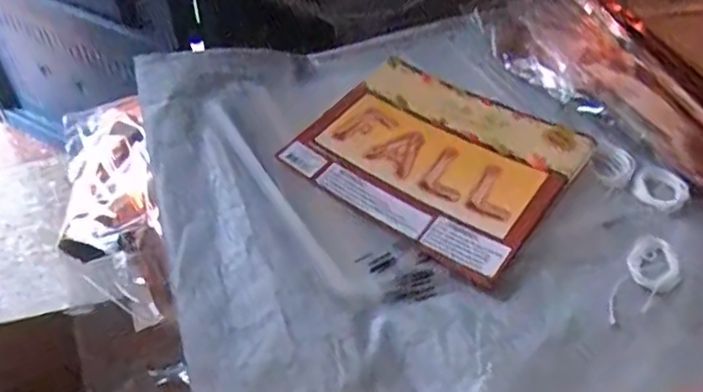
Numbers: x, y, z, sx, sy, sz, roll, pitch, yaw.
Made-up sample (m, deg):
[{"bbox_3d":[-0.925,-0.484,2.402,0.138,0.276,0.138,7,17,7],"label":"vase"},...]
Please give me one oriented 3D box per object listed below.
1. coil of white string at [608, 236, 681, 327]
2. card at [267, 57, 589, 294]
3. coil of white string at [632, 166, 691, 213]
[{"bbox_3d":[0.189,0.053,0.404,0.031,0.005,0.079,33,58,29],"label":"coil of white string"},{"bbox_3d":[0.068,-0.035,0.484,0.191,0.012,0.167,30,55,25],"label":"card"},{"bbox_3d":[0.227,-0.006,0.453,0.038,0.004,0.037,-2,48,2],"label":"coil of white string"}]

